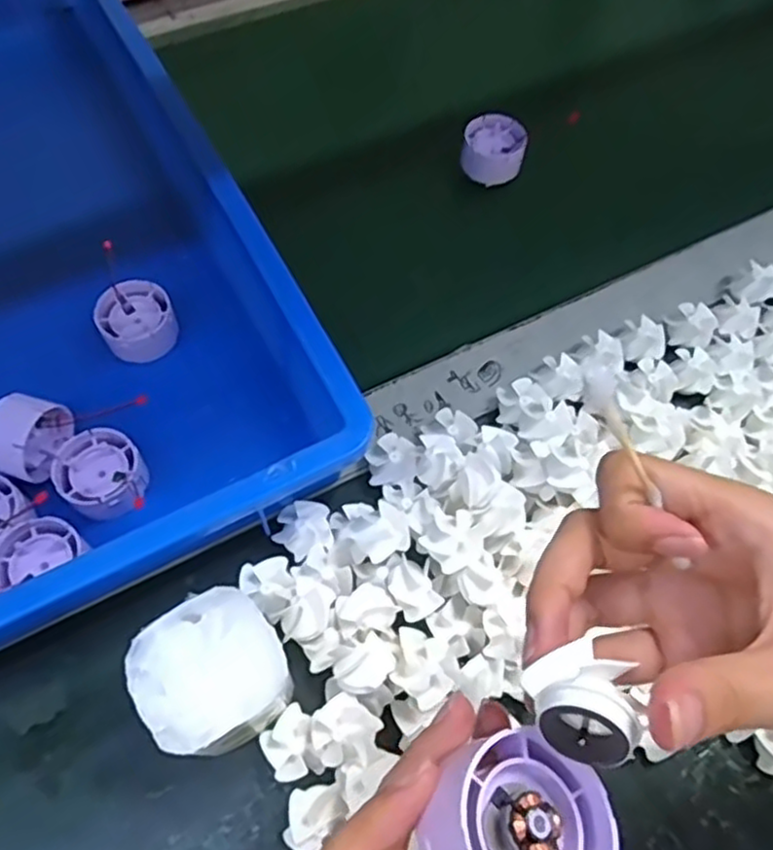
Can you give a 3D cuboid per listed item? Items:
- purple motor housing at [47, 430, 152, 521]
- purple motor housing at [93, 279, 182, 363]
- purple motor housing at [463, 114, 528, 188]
[{"bbox_3d":[-0.162,0.030,0.403,0.045,0.023,0.053,-37,70,-19],"label":"purple motor housing"},{"bbox_3d":[-0.160,-0.065,0.456,0.046,0.031,0.050,-28,67,-15],"label":"purple motor housing"},{"bbox_3d":[0.083,-0.211,0.536,0.046,0.024,0.047,3,62,-1],"label":"purple motor housing"}]

